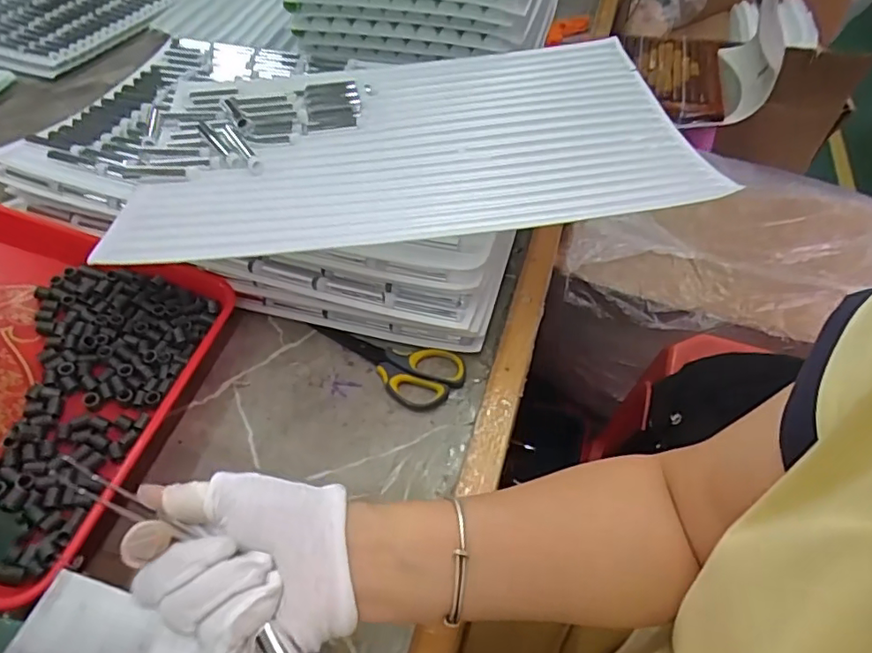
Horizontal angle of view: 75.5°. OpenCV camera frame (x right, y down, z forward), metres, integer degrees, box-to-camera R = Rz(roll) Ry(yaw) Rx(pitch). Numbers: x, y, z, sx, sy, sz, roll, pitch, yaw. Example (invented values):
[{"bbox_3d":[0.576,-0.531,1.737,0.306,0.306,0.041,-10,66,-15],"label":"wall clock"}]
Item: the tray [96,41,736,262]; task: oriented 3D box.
[{"bbox_3d":[-0.018,-0.190,0.555,0.489,0.037,0.333,-3,50,-1],"label":"tray"}]

